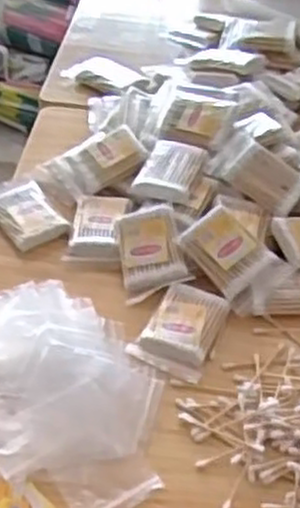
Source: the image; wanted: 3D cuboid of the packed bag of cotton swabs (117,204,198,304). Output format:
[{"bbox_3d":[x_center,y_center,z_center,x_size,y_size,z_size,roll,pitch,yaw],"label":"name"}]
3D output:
[{"bbox_3d":[0.001,-0.001,0.661,0.056,0.013,0.087,-12,66,6],"label":"packed bag of cotton swabs"}]

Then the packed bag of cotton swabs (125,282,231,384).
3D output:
[{"bbox_3d":[0.025,0.059,0.615,0.057,0.012,0.081,18,44,14],"label":"packed bag of cotton swabs"}]

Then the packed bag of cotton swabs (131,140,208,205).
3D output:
[{"bbox_3d":[0.020,-0.078,0.716,0.054,0.023,0.074,17,44,14],"label":"packed bag of cotton swabs"}]

